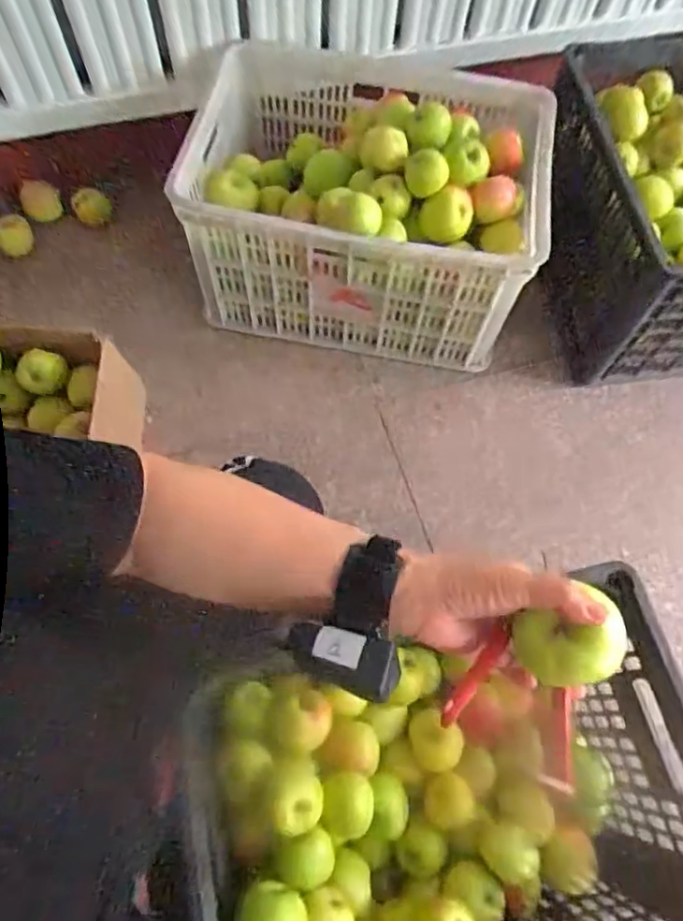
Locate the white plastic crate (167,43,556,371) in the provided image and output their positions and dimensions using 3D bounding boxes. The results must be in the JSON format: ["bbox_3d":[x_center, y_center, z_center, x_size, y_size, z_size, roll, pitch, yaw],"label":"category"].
[{"bbox_3d":[0.027,-0.438,0.983,0.539,0.279,0.430,8,66,0],"label":"white plastic crate"}]

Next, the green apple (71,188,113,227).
[{"bbox_3d":[-0.482,-0.491,1.137,0.066,0.058,0.052,-20,69,-11],"label":"green apple"}]

